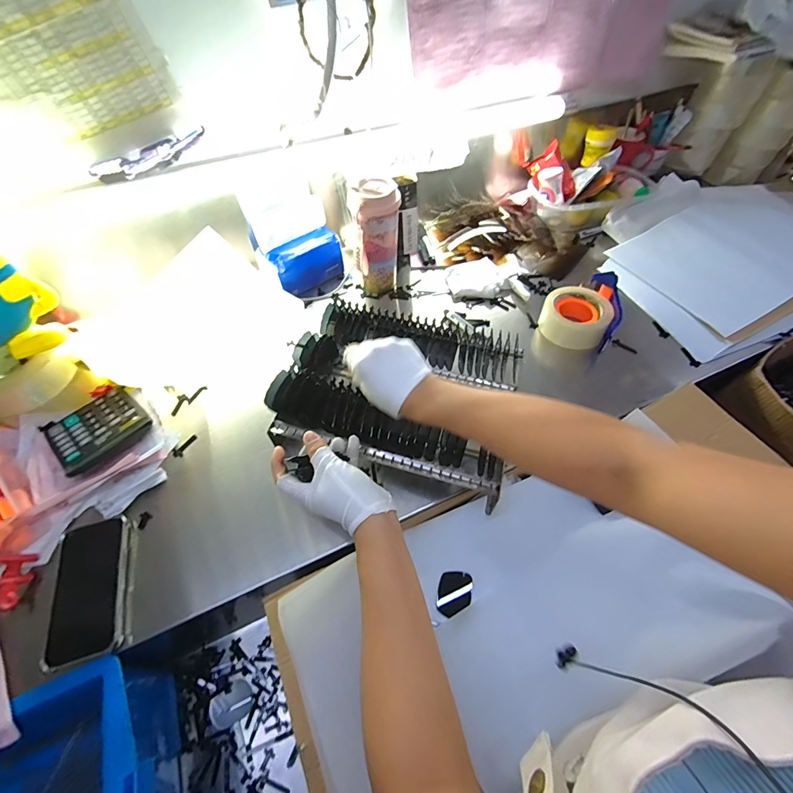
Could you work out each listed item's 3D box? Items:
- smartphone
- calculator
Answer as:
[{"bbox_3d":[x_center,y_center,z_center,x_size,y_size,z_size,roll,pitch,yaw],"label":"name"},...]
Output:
[{"bbox_3d":[-0.360,0.220,0.448,0.079,0.013,0.159,-15,56,-10],"label":"smartphone"},{"bbox_3d":[-0.438,0.045,0.566,0.123,0.024,0.118,38,63,24],"label":"calculator"}]

